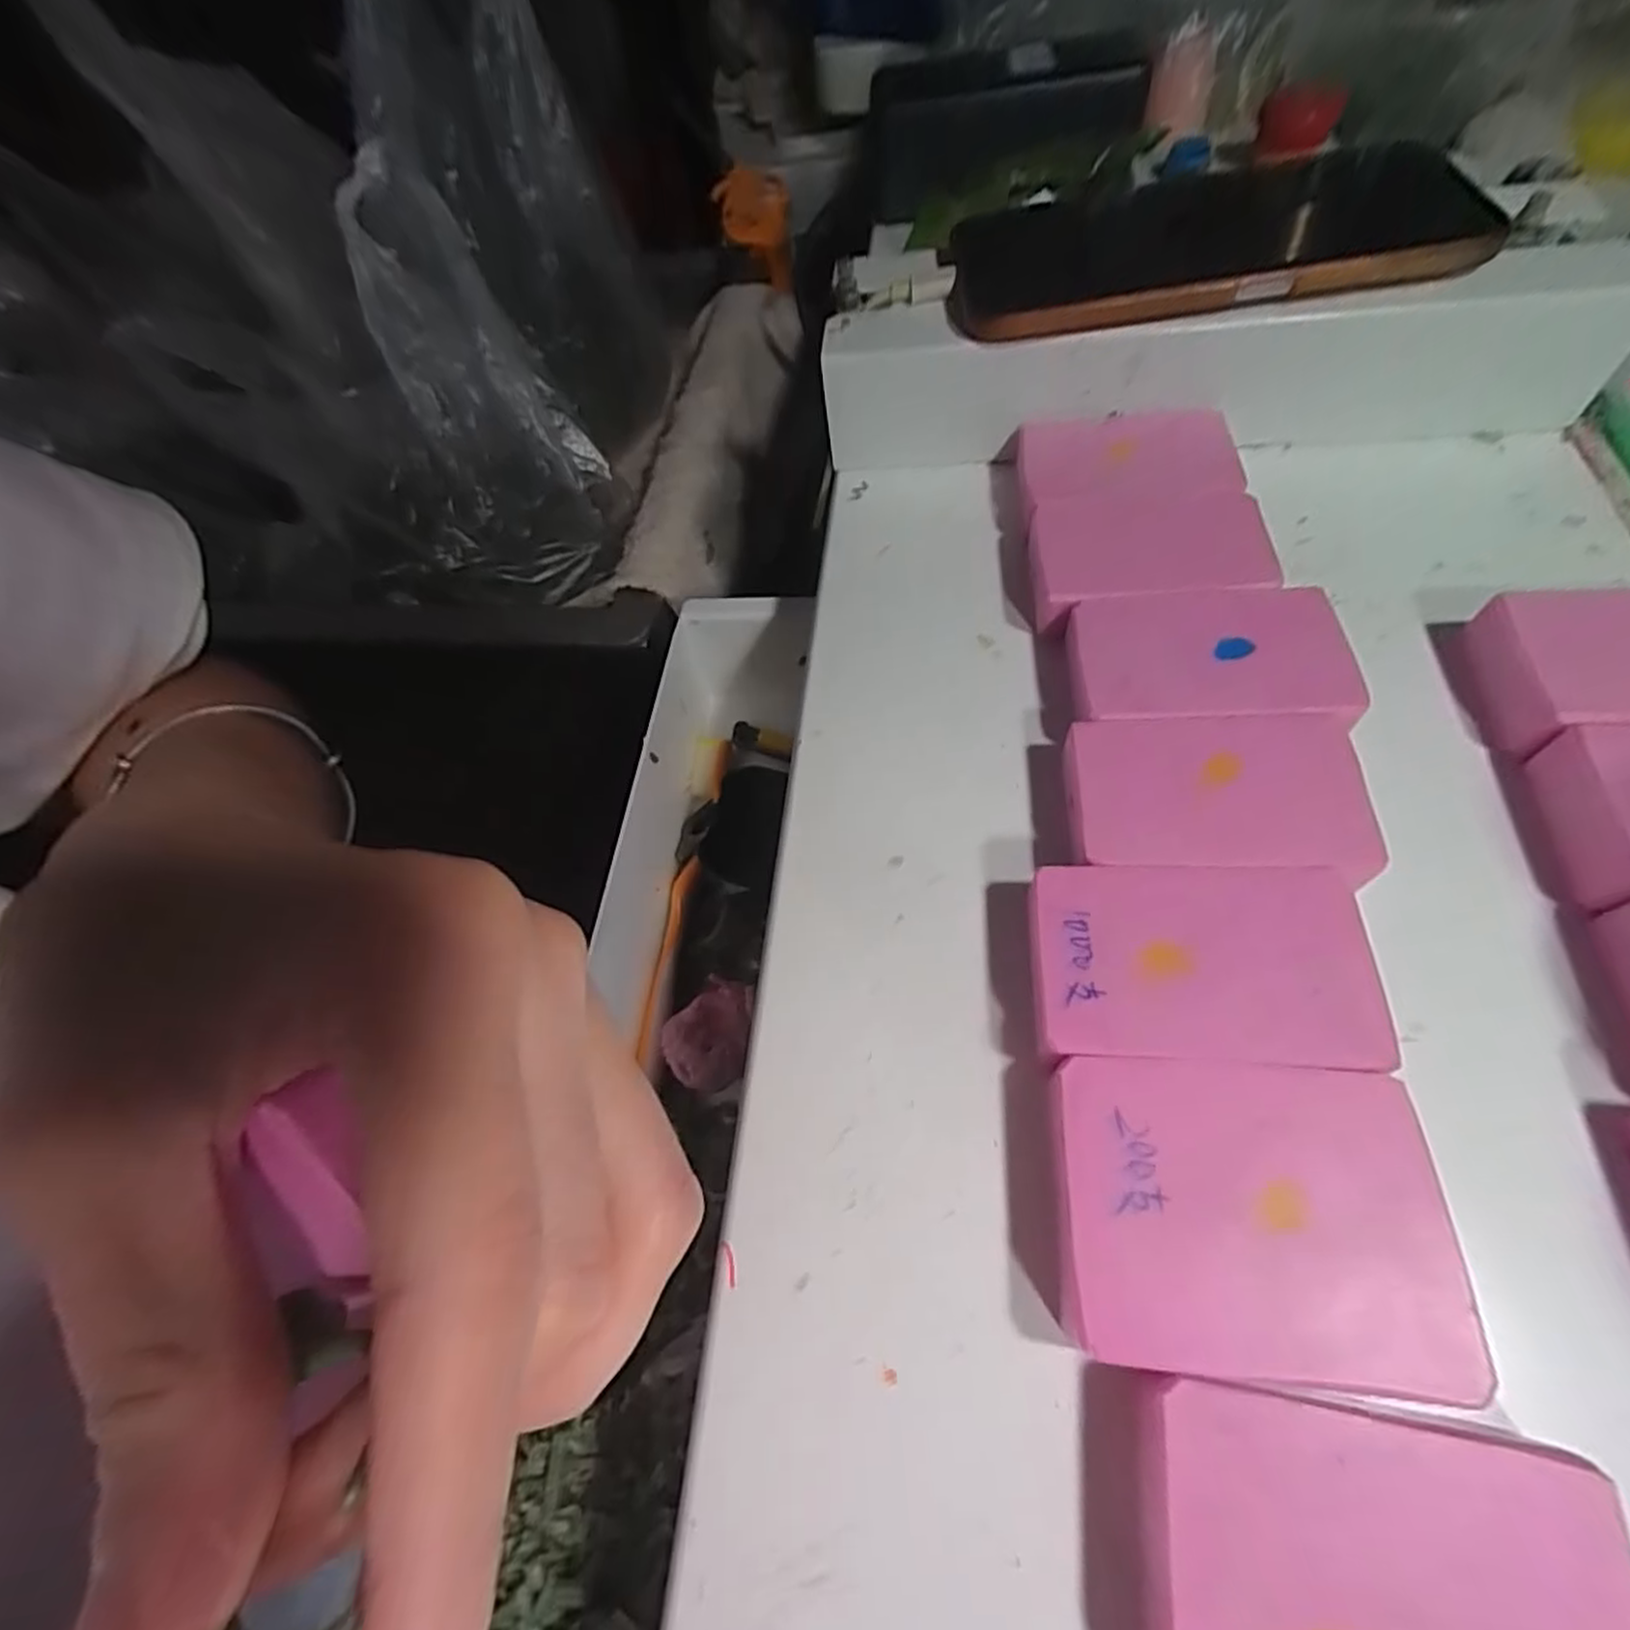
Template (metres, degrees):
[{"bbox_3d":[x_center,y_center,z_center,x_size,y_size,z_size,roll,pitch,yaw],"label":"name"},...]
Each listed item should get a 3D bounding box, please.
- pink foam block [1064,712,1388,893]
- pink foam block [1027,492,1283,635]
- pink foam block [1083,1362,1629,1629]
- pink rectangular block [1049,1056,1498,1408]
[{"bbox_3d":[0.101,-0.002,0.190,0.068,0.022,0.044,1,59,8],"label":"pink foam block"},{"bbox_3d":[0.105,-0.081,0.233,0.071,0.018,0.047,-4,59,6],"label":"pink foam block"},{"bbox_3d":[0.086,0.128,0.118,0.074,0.024,0.053,4,60,10],"label":"pink foam block"},{"bbox_3d":[0.083,0.080,0.146,0.069,0.023,0.053,1,59,8],"label":"pink rectangular block"}]

